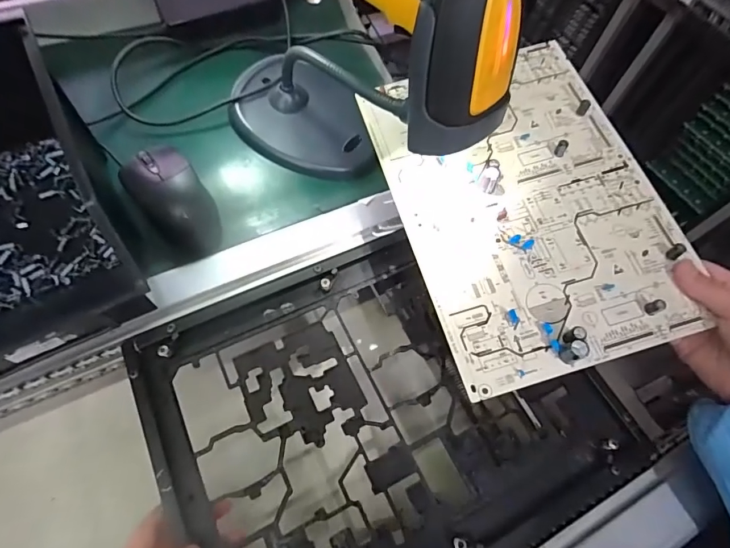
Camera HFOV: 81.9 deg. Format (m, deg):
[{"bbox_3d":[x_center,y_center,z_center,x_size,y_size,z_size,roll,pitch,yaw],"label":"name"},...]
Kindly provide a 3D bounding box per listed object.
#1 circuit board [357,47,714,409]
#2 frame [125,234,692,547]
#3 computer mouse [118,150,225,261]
[{"bbox_3d":[0.128,-0.066,0.339,0.194,0.009,0.278,-16,68,-3],"label":"circuit board"},{"bbox_3d":[0.031,0.096,0.337,0.357,0.019,0.260,-23,66,-15],"label":"frame"},{"bbox_3d":[-0.173,-0.068,0.379,0.055,0.047,0.096,-33,69,-20],"label":"computer mouse"}]

